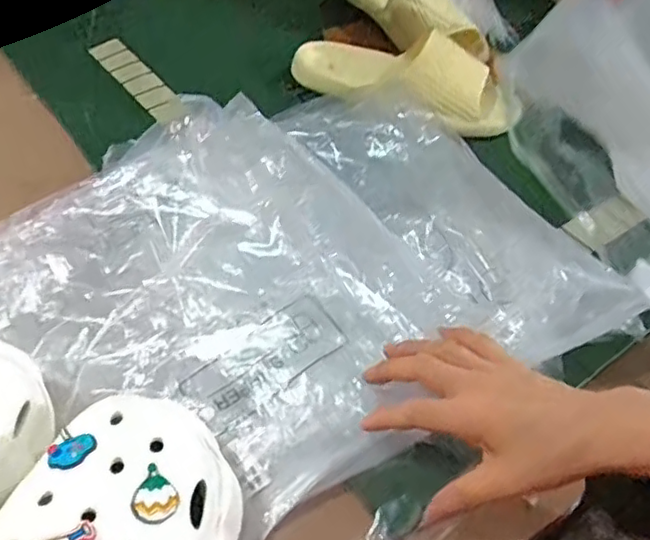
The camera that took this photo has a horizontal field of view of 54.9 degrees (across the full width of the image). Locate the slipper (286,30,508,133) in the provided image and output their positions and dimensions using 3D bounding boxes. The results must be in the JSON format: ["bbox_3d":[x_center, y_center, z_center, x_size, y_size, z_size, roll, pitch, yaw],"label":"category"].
[{"bbox_3d":[0.086,-0.223,0.699,0.253,0.073,0.099,29,52,18],"label":"slipper"}]

